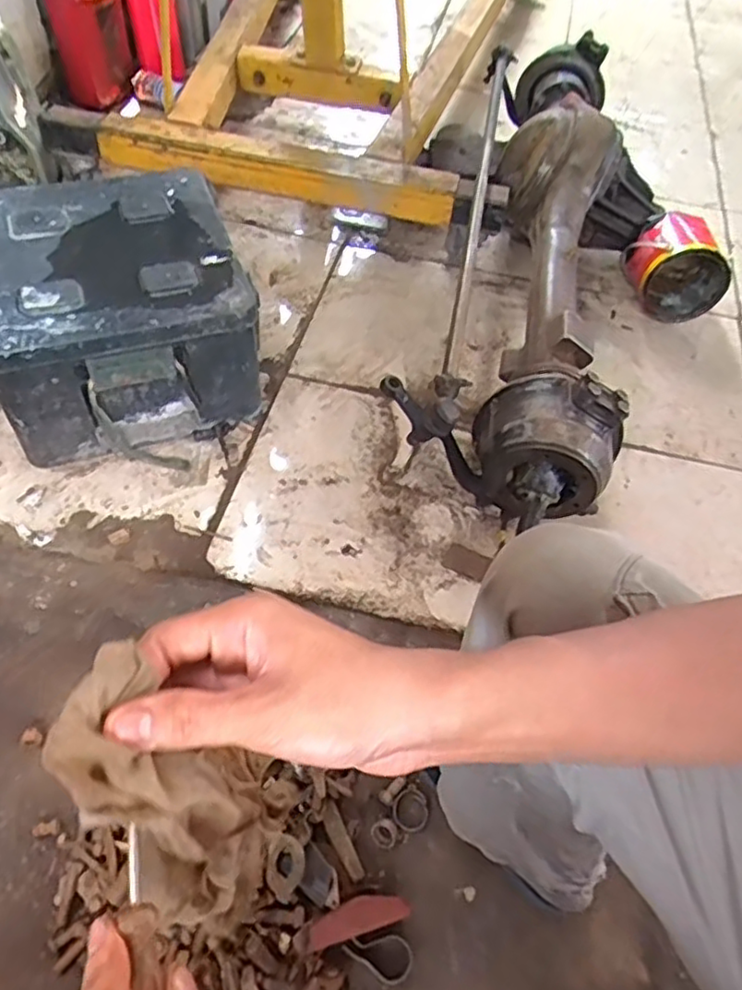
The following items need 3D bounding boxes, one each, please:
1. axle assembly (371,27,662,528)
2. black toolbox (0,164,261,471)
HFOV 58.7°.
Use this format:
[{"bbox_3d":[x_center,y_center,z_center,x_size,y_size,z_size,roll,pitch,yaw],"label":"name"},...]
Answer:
[{"bbox_3d":[0.300,-0.456,1.179,0.337,0.299,1.111,15,54,6],"label":"axle assembly"},{"bbox_3d":[-0.391,-0.277,1.030,0.353,0.243,0.369,-15,57,-16],"label":"black toolbox"}]

